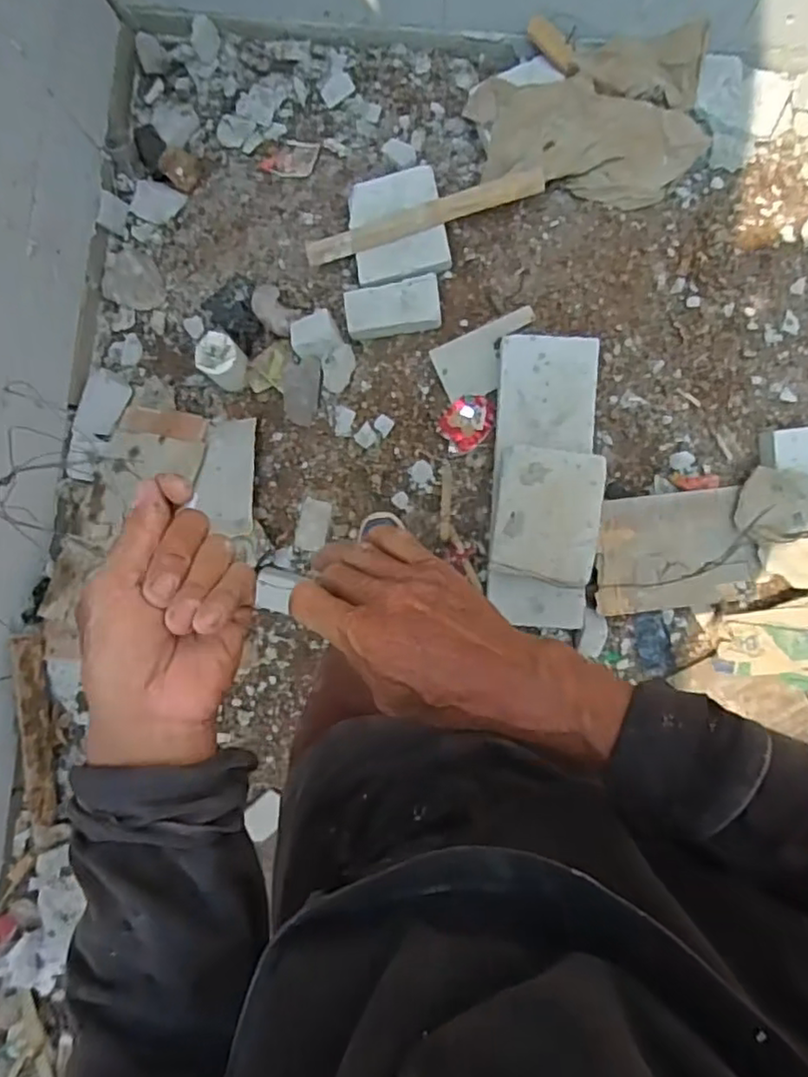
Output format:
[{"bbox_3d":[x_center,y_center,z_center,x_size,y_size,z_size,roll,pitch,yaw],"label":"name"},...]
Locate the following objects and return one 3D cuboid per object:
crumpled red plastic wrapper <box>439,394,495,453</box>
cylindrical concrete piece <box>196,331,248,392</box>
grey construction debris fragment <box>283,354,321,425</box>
[{"bbox_3d":[0.134,-0.246,1.390,0.103,0.016,0.121,45,92,4],"label":"crumpled red plastic wrapper"},{"bbox_3d":[-0.375,-0.367,1.361,0.093,0.122,0.096,0,89,5],"label":"cylindrical concrete piece"},{"bbox_3d":[-0.223,-0.321,1.412,0.077,0.019,0.143,8,89,5],"label":"grey construction debris fragment"}]

